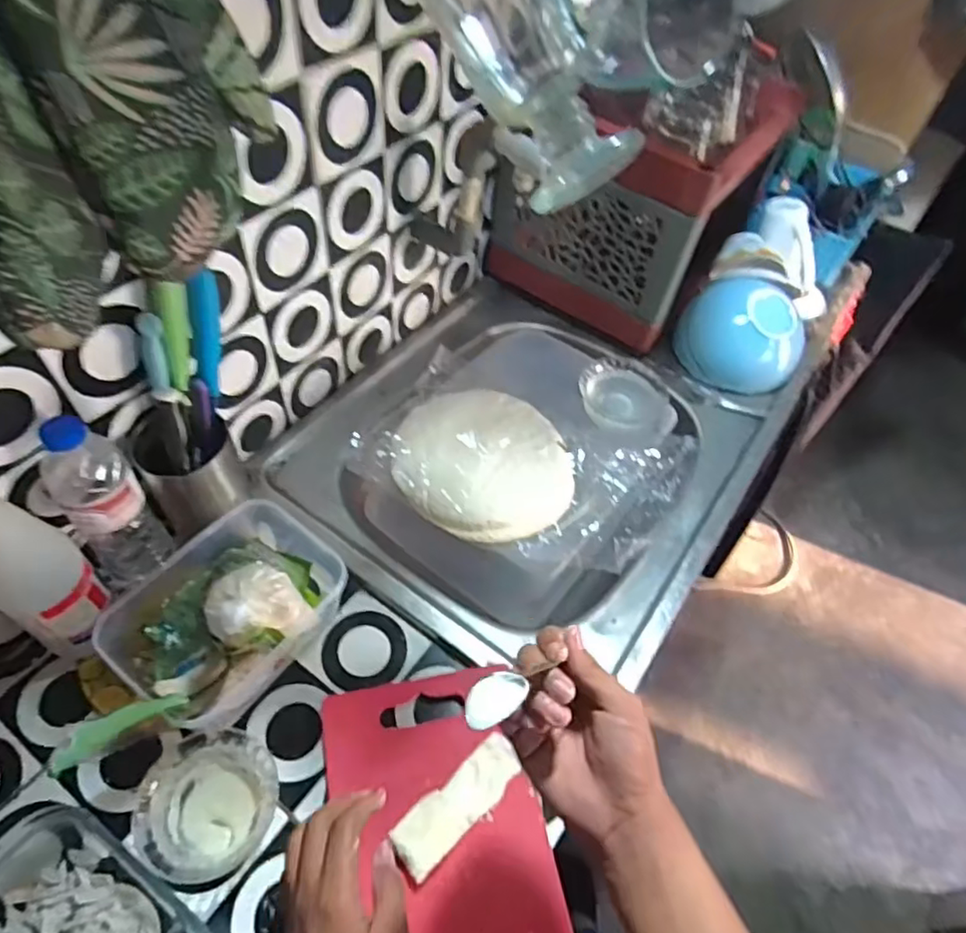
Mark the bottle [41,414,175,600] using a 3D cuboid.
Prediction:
[{"bbox_3d":[-0.349,0.041,0.574,0.069,0.214,0.069,-33,63,-26],"label":"bottle"}]

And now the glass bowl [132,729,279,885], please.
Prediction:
[{"bbox_3d":[-0.232,0.286,0.527,0.113,0.050,0.106,3,53,-4],"label":"glass bowl"}]

